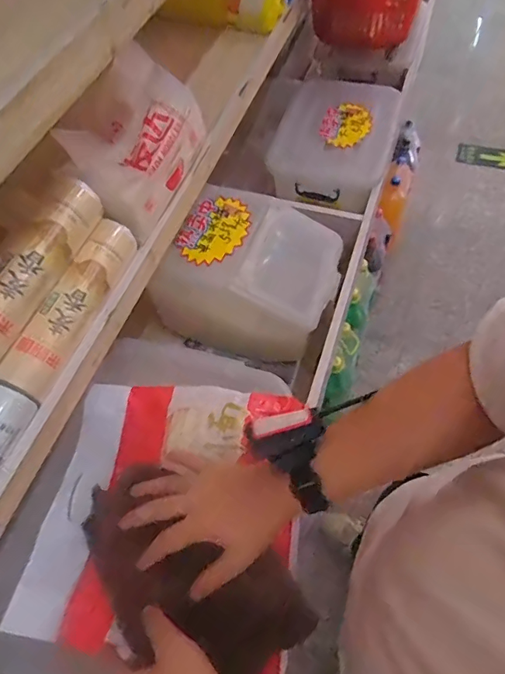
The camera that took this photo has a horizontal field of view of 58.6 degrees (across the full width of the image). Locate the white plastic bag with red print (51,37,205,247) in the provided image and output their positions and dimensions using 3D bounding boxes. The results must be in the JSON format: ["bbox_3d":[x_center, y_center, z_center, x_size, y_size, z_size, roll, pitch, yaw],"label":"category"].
[{"bbox_3d":[-0.157,-0.269,0.616,0.100,0.126,0.234,16,61,14],"label":"white plastic bag with red print"}]

